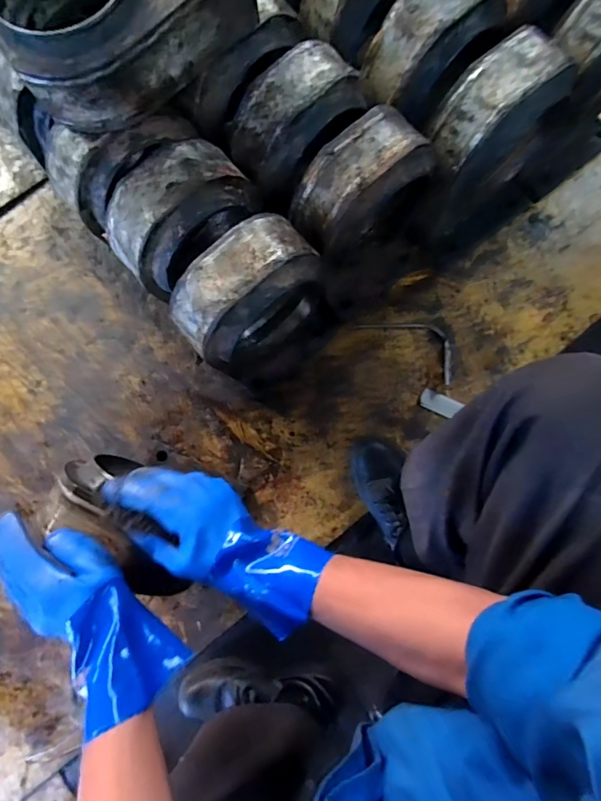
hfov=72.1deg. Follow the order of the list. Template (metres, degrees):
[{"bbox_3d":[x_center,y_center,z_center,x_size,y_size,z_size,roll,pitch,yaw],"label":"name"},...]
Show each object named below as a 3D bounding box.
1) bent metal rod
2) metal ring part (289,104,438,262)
[{"bbox_3d":[0.220,-0.124,0.802,0.204,0.025,0.091,33,79,11],"label":"bent metal rod"},{"bbox_3d":[0.097,-0.298,0.629,0.214,0.199,0.106,-39,81,-3],"label":"metal ring part"}]

